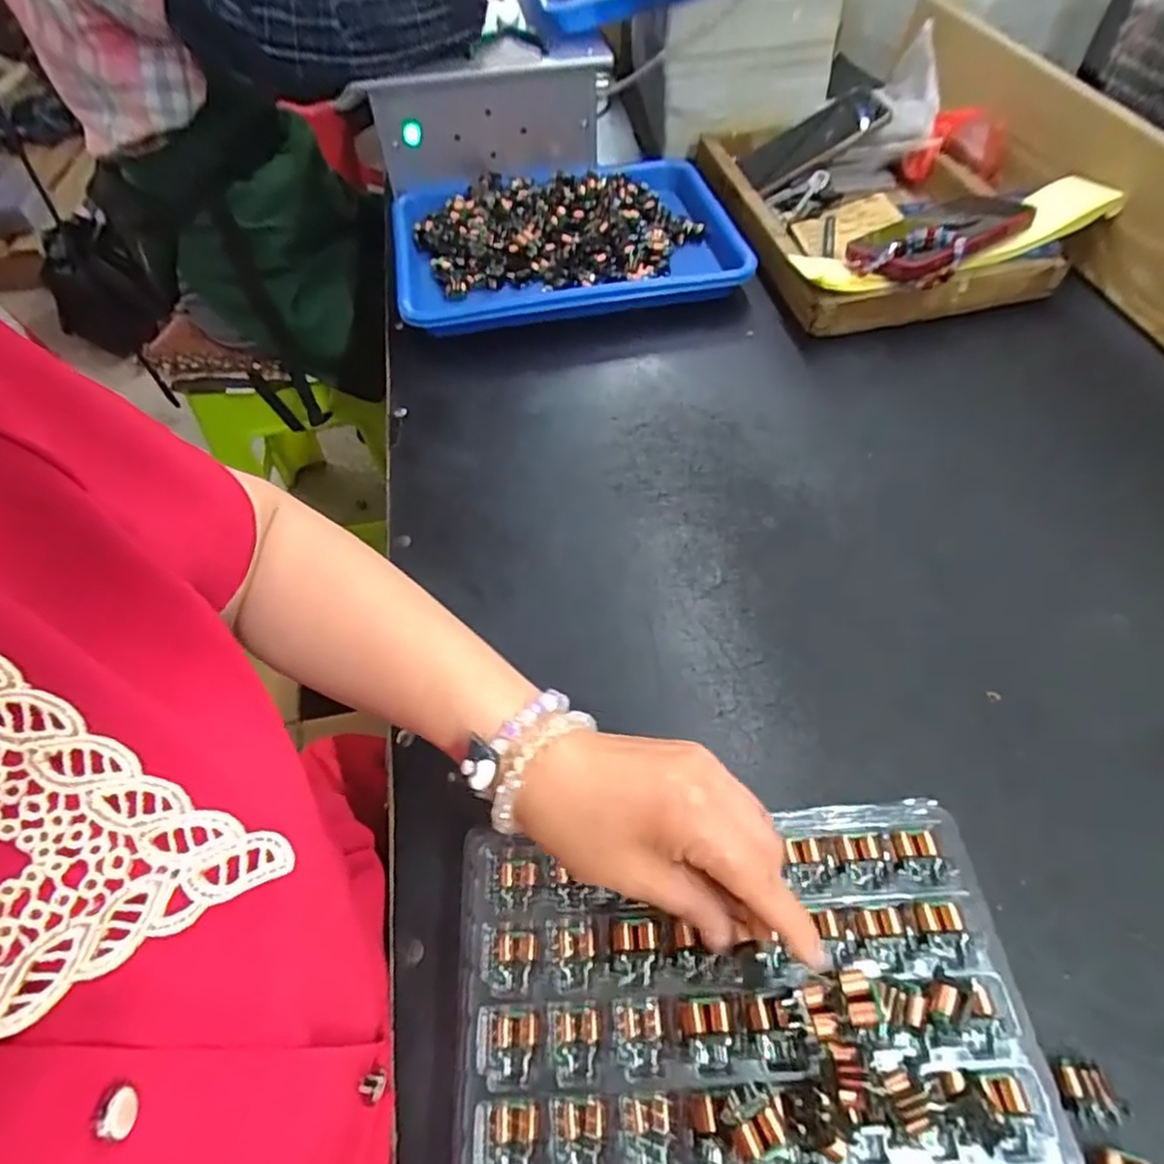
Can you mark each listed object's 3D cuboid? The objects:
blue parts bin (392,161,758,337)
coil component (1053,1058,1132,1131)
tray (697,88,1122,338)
[{"bbox_3d":[-0.018,-0.346,0.661,0.337,0.050,0.235,-11,55,-5],"label":"blue parts bin"},{"bbox_3d":[0.215,0.217,0.277,0.025,0.011,0.022,5,55,6],"label":"coil component"},{"bbox_3d":[0.295,-0.402,0.674,0.288,0.064,0.367,-13,55,-6],"label":"tray"}]

